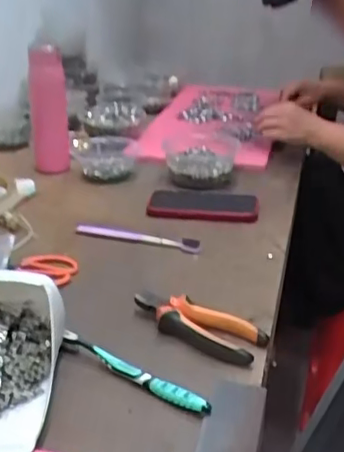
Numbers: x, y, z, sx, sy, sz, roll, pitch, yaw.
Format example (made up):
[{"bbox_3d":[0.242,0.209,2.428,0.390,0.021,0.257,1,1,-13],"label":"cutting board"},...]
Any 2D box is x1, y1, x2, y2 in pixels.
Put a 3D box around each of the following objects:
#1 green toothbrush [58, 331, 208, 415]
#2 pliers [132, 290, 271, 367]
[{"bbox_3d":[-0.039,0.139,0.566,0.175,0.018,0.012,20,32,30],"label":"green toothbrush"},{"bbox_3d":[0.023,0.102,0.627,0.149,0.017,0.051,17,31,27],"label":"pliers"}]

